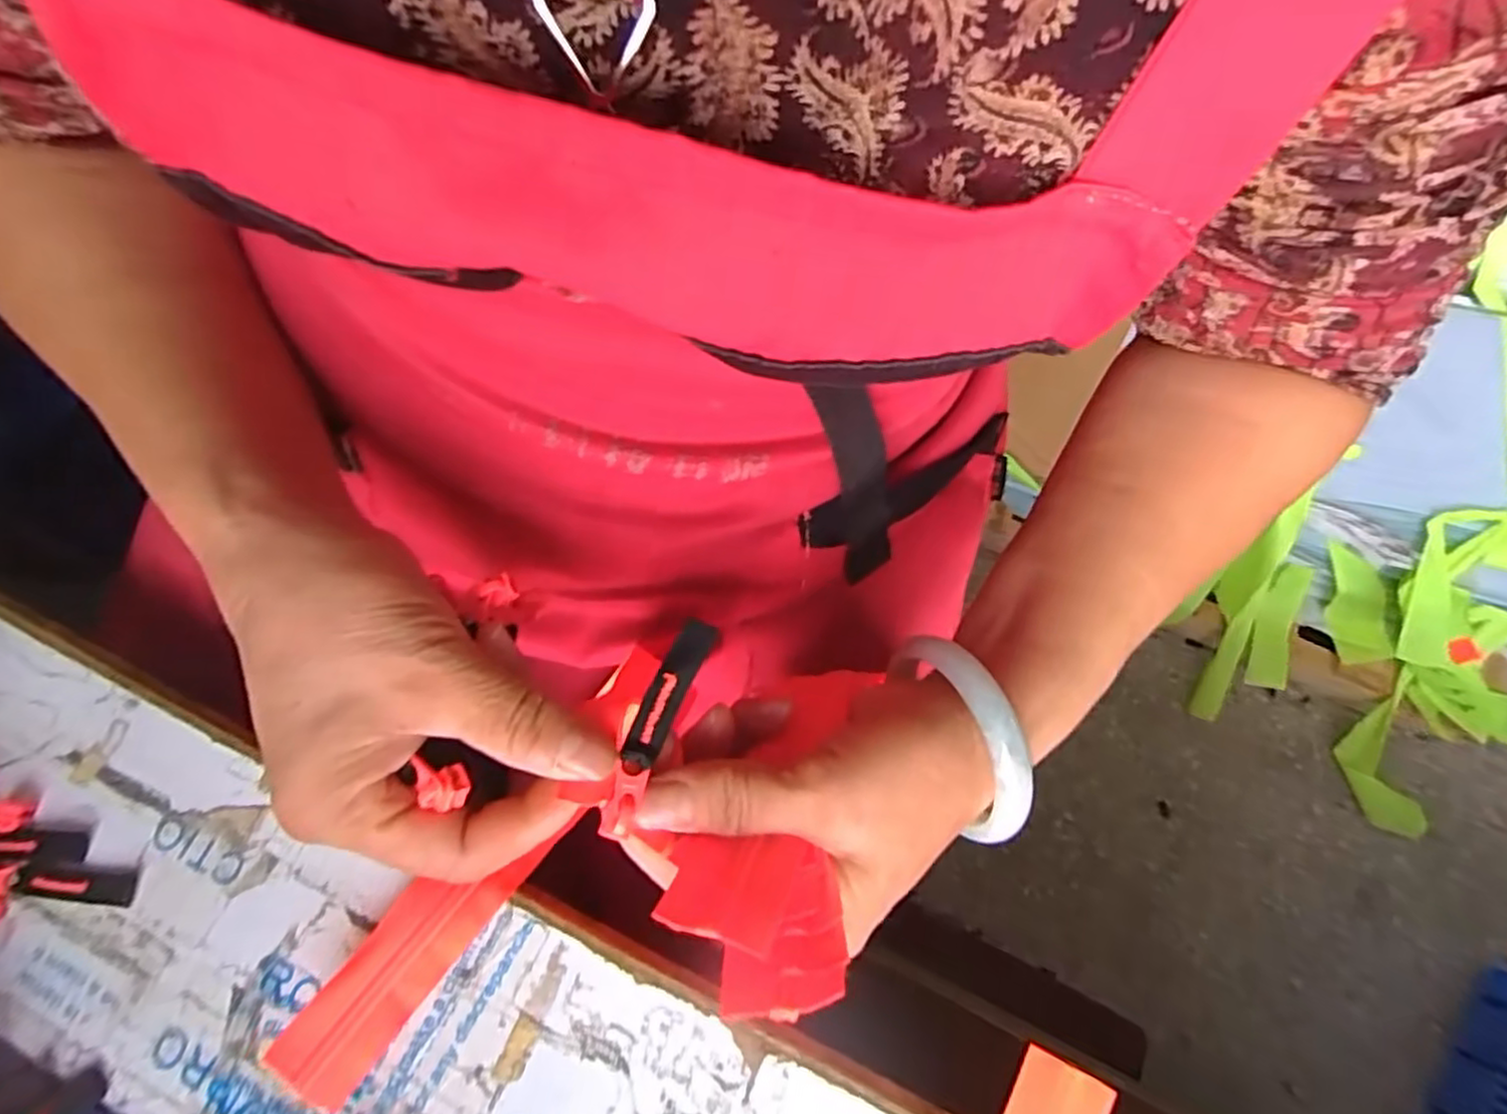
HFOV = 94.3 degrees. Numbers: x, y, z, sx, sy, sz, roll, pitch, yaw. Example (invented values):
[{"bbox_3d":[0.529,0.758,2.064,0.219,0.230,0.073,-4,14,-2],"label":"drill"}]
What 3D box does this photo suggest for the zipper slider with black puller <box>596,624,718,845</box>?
[{"bbox_3d":[-0.030,0.051,0.215,0.012,0.004,0.068,22,71,6],"label":"zipper slider with black puller"}]

